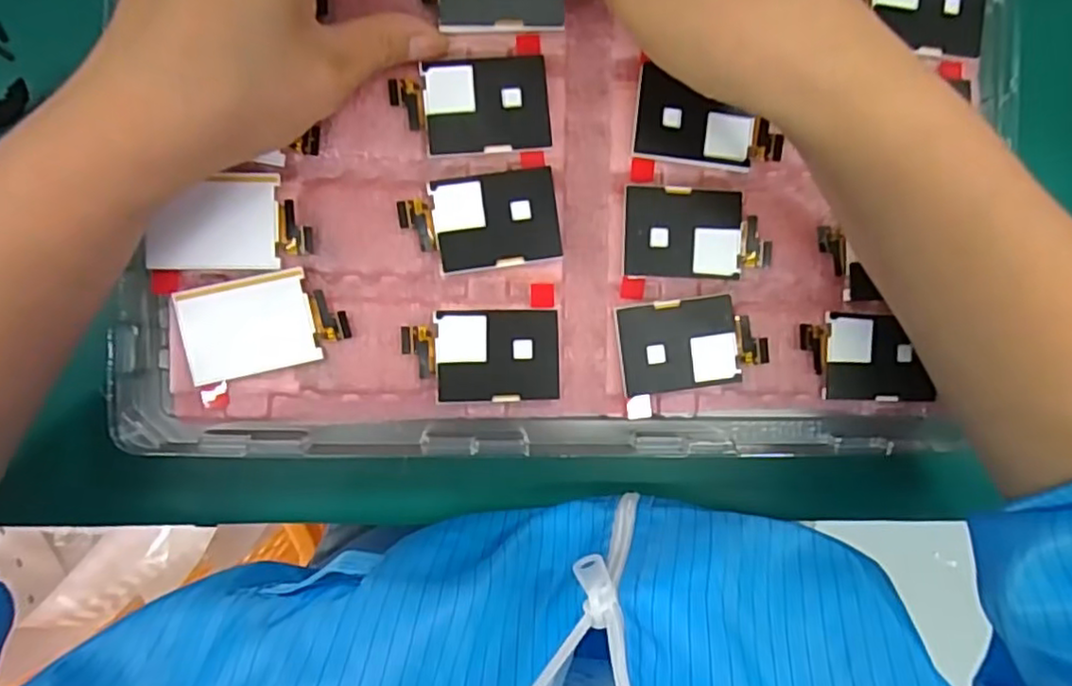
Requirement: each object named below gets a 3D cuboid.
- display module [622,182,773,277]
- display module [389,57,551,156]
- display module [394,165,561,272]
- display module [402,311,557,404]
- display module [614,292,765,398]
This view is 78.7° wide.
[{"bbox_3d":[0.063,-0.042,0.255,0.057,0.006,0.034,1,92,-6],"label":"display module"},{"bbox_3d":[-0.024,-0.088,0.243,0.056,0.005,0.034,-5,92,-6],"label":"display module"},{"bbox_3d":[-0.020,-0.045,0.247,0.057,0.007,0.034,-10,93,-6],"label":"display module"},{"bbox_3d":[-0.020,0.005,0.249,0.058,0.008,0.034,0,92,-6],"label":"display module"},{"bbox_3d":[0.061,0.000,0.255,0.057,0.004,0.035,-8,93,-5],"label":"display module"}]

